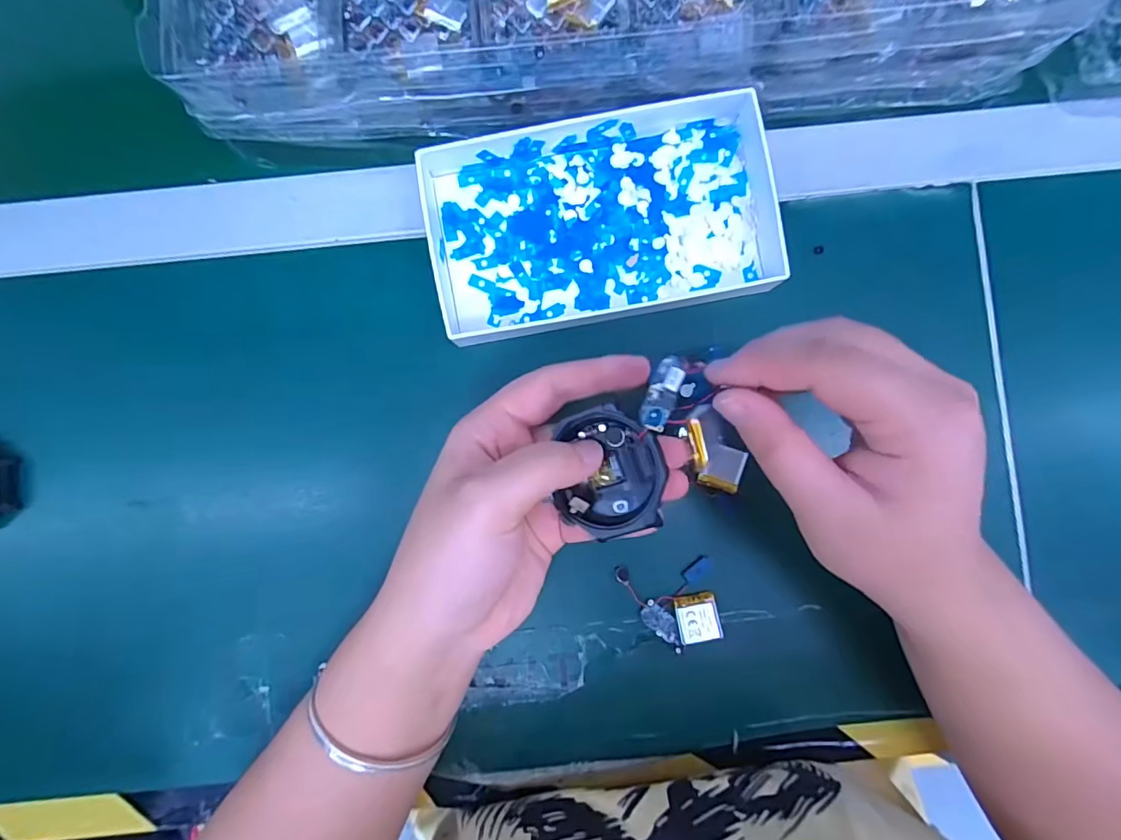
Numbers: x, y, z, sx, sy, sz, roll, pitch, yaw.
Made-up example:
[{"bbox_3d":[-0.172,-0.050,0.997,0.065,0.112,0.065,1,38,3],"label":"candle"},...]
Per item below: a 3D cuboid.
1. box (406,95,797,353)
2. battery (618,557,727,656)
[{"bbox_3d":[0.023,-0.107,0.277,0.183,0.025,0.102,-11,88,0],"label":"box"},{"bbox_3d":[0.060,0.096,0.276,0.046,0.009,0.046,-16,88,0],"label":"battery"}]

